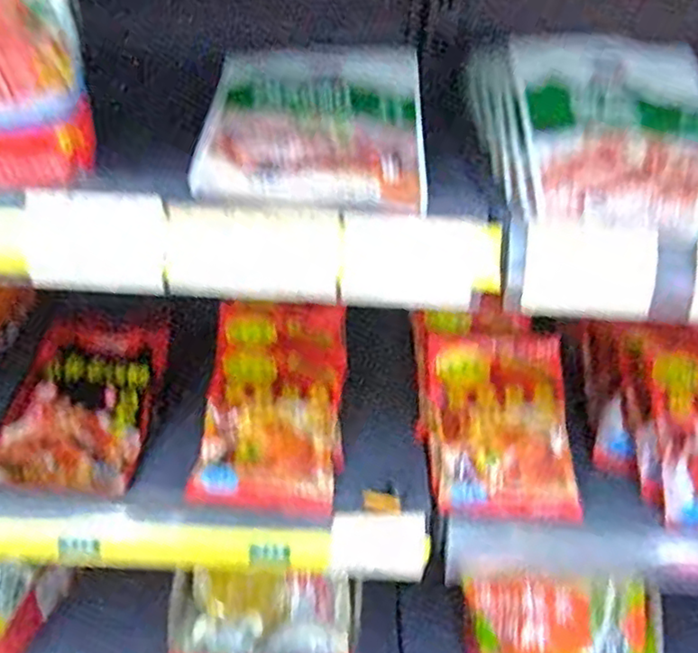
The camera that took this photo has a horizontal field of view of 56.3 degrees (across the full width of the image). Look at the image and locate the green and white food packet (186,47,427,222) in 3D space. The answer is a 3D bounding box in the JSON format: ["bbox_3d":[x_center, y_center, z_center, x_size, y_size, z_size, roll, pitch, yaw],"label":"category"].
[{"bbox_3d":[-0.020,-0.128,0.395,0.126,0.012,0.164,5,49,-2],"label":"green and white food packet"}]

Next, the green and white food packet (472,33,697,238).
[{"bbox_3d":[0.163,-0.126,0.407,0.144,0.016,0.183,6,54,-1],"label":"green and white food packet"}]

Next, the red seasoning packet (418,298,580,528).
[{"bbox_3d":[0.114,0.063,0.519,0.116,0.018,0.171,2,65,-1],"label":"red seasoning packet"}]

